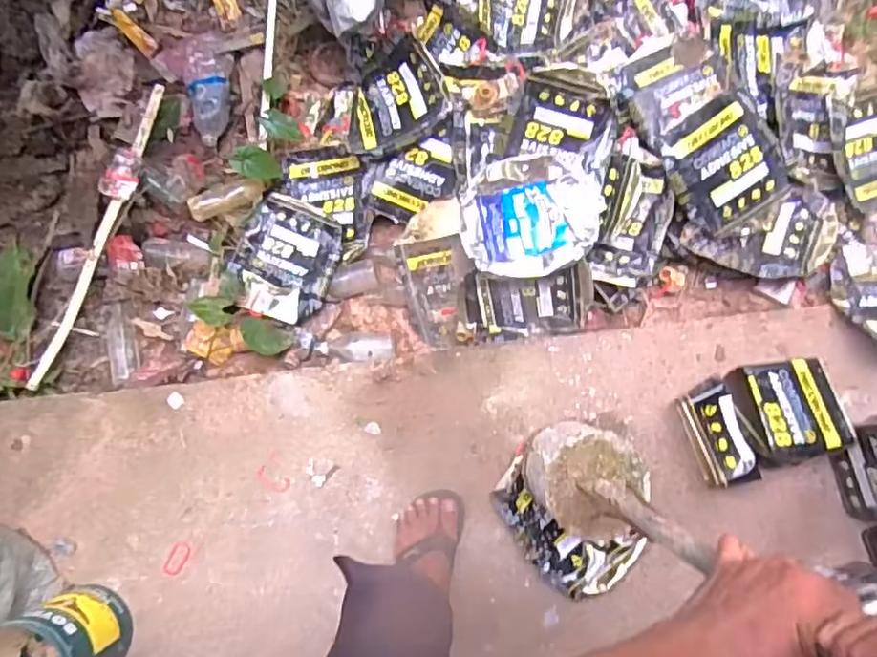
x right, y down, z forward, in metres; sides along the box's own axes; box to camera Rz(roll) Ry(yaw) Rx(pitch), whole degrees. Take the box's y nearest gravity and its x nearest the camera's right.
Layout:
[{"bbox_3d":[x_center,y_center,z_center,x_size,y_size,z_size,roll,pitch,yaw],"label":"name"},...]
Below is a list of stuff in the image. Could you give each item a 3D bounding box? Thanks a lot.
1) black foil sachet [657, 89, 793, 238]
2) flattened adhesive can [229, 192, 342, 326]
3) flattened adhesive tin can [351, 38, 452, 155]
[{"bbox_3d":[0.557,-0.310,1.225,0.217,0.037,0.251,-31,101,-3],"label":"black foil sachet"},{"bbox_3d":[-0.329,-0.148,1.359,0.209,0.027,0.248,22,84,-1],"label":"flattened adhesive can"},{"bbox_3d":[-0.093,-0.473,1.301,0.219,0.033,0.184,-22,78,24],"label":"flattened adhesive tin can"}]

